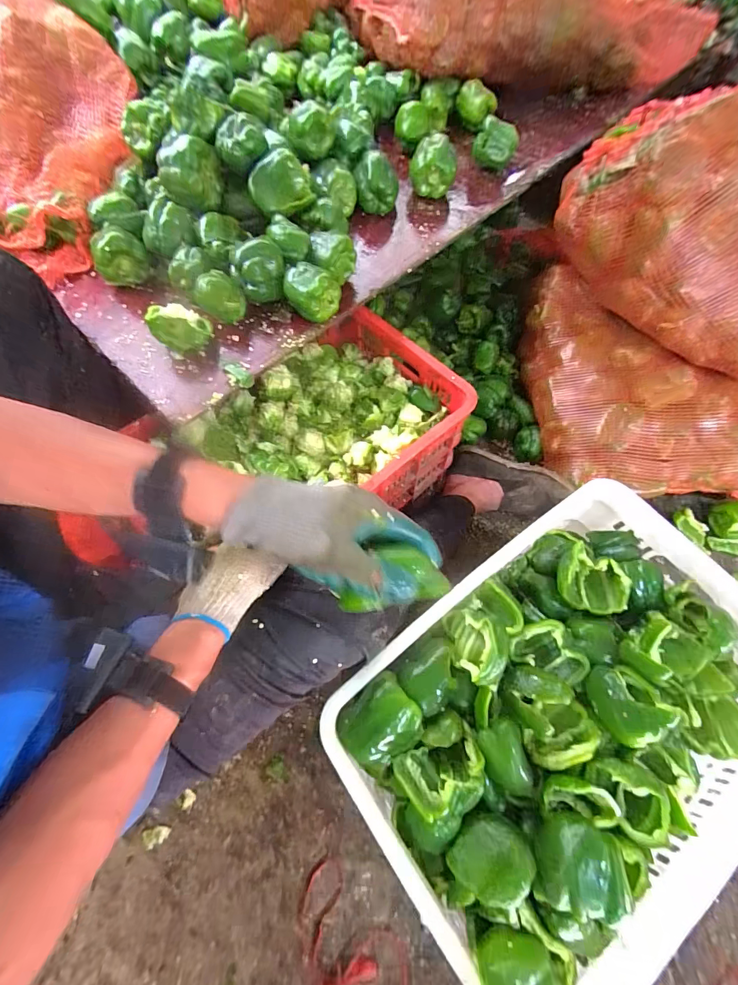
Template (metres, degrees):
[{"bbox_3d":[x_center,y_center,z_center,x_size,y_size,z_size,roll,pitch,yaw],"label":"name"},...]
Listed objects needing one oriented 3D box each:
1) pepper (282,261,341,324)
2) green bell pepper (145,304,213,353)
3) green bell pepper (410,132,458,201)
[{"bbox_3d":[-0.087,-0.299,0.605,0.083,0.061,0.066,27,68,13],"label":"pepper"},{"bbox_3d":[-0.268,-0.232,0.572,0.074,0.056,0.057,-6,65,-2],"label":"green bell pepper"},{"bbox_3d":[0.118,-0.610,0.752,0.080,0.079,0.080,-1,64,0],"label":"green bell pepper"}]

